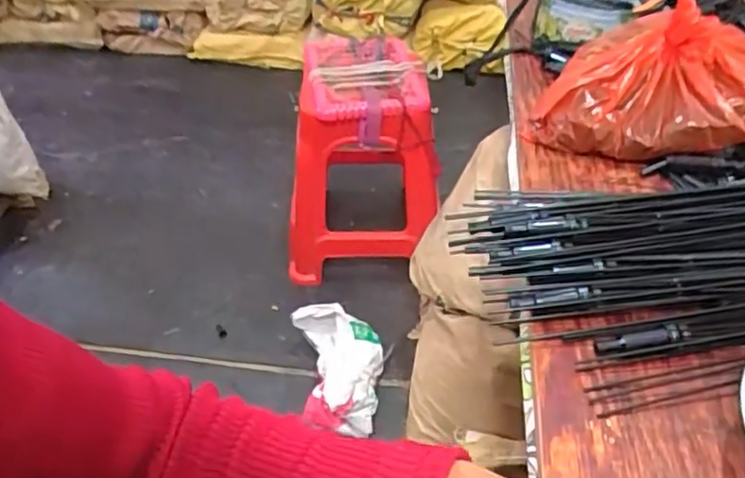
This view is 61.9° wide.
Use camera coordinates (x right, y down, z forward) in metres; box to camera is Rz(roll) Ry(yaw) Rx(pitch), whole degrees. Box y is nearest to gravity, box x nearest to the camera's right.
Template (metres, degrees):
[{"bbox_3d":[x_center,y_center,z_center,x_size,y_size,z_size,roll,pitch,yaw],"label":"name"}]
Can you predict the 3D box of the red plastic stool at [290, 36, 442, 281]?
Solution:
[{"bbox_3d":[-0.046,-0.179,1.565,0.364,0.493,0.390,-6,43,-6],"label":"red plastic stool"}]

